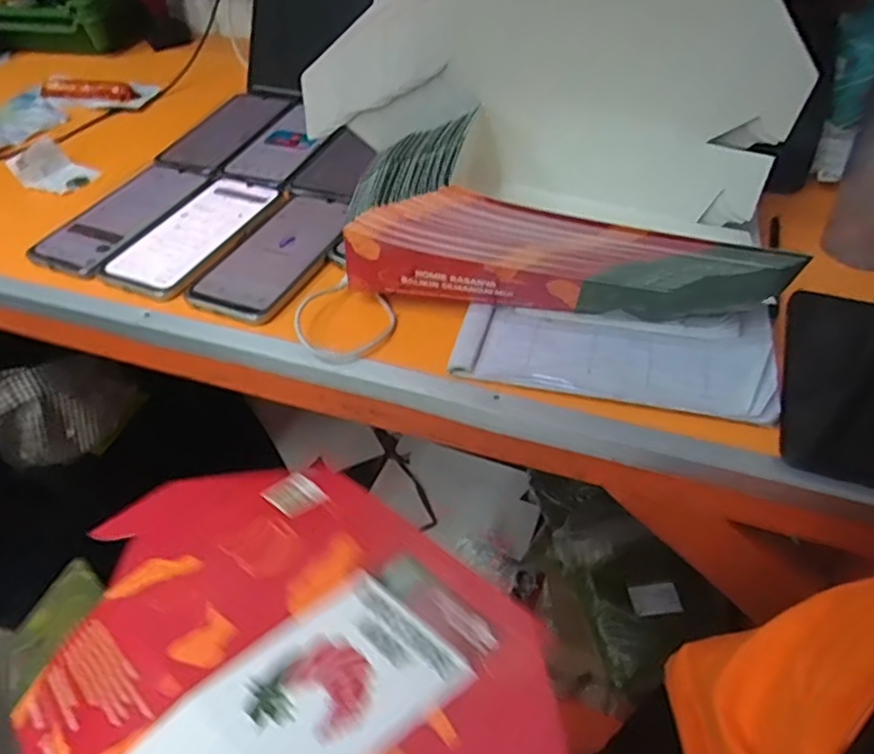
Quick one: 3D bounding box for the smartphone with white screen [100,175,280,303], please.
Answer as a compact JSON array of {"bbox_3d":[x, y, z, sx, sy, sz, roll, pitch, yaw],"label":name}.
[{"bbox_3d":[-0.214,-0.131,0.598,0.085,0.007,0.172,17,50,18],"label":"smartphone with white screen"}]

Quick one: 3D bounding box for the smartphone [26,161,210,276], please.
[{"bbox_3d":[-0.297,-0.155,0.623,0.088,0.005,0.172,16,50,17],"label":"smartphone"}]

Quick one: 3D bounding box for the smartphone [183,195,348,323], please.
[{"bbox_3d":[-0.135,-0.106,0.565,0.084,0.015,0.163,17,50,19],"label":"smartphone"}]

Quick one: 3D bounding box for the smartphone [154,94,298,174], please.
[{"bbox_3d":[-0.234,-0.279,0.744,0.083,0.005,0.184,16,50,18],"label":"smartphone"}]

